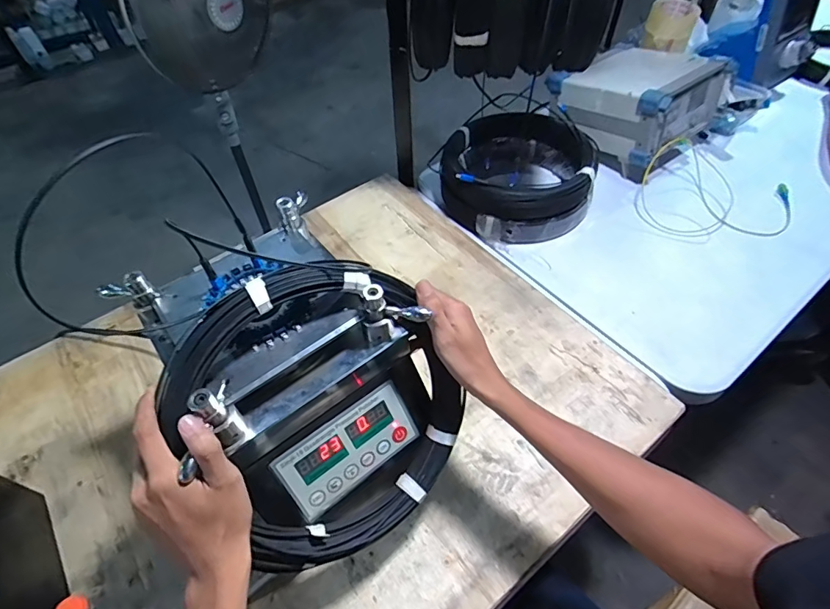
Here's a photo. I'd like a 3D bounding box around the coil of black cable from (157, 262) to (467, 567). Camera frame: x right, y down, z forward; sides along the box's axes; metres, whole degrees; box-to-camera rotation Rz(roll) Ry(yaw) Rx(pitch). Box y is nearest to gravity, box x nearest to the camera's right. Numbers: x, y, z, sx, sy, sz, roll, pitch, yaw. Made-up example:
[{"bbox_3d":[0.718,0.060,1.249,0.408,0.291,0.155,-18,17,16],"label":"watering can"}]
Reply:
[{"bbox_3d":[-0.078,0.104,0.461,0.260,0.296,0.038,-32,23,-23],"label":"coil of black cable"}]

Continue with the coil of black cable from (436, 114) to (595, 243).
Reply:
[{"bbox_3d":[0.220,-0.284,0.949,0.299,0.095,0.307,-1,52,2],"label":"coil of black cable"}]

